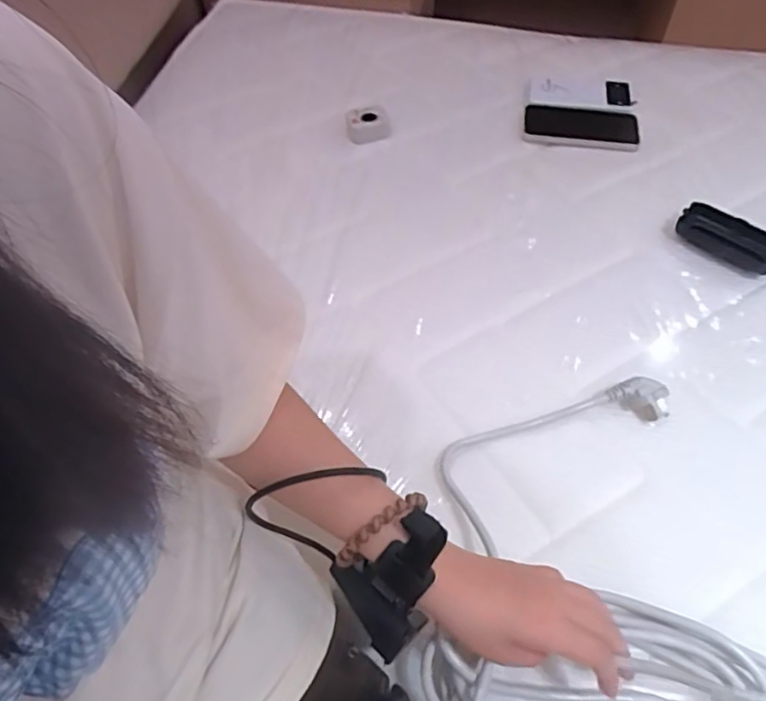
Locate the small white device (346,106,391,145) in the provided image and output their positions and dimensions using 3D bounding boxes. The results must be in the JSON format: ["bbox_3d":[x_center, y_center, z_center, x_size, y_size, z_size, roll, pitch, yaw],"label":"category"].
[{"bbox_3d":[-0.021,-0.313,0.824,0.061,0.034,0.045,-3,54,-2],"label":"small white device"}]

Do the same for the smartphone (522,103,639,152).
[{"bbox_3d":[0.277,-0.313,0.826,0.154,0.011,0.083,7,54,5],"label":"smartphone"}]

